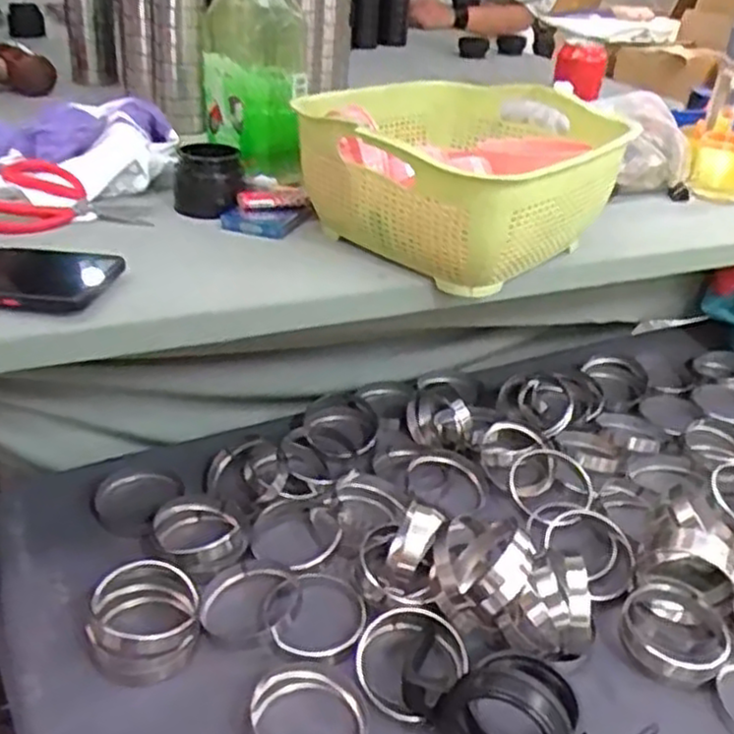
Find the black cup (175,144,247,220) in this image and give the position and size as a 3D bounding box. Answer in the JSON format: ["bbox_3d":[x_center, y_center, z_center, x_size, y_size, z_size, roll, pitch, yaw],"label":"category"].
[{"bbox_3d":[-0.150,-0.175,0.721,0.065,0.050,0.068,-4,33,-14],"label":"black cup"}]

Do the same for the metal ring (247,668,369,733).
[{"bbox_3d":[-0.035,0.217,0.465,0.072,0.023,0.075,3,32,-2],"label":"metal ring"}]

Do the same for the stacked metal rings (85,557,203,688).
[{"bbox_3d":[-0.151,0.174,0.518,0.071,0.038,0.078,3,32,-2],"label":"stacked metal rings"}]

